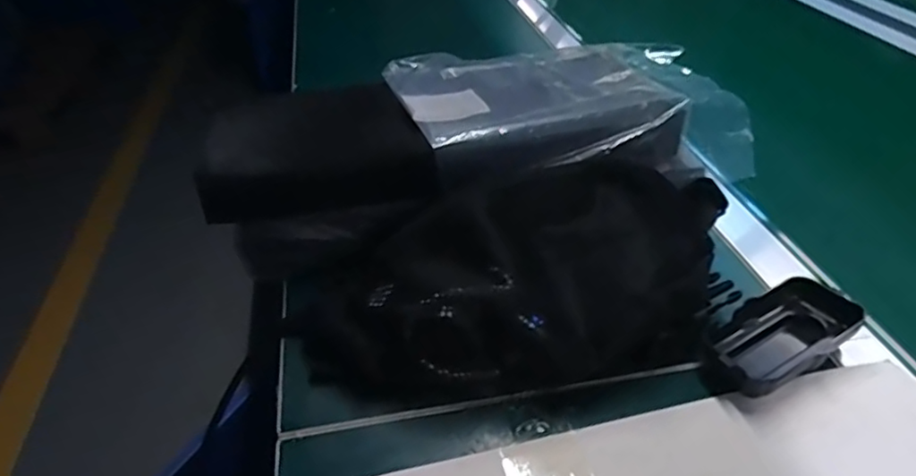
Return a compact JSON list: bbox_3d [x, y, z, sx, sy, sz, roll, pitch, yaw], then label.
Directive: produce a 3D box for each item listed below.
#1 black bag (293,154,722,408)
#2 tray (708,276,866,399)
[{"bbox_3d":[0.043,0.025,0.411,0.298,0.075,0.132,-11,40,-12],"label":"black bag"},{"bbox_3d":[0.206,0.063,0.399,0.112,0.024,0.053,-23,43,-25],"label":"tray"}]

